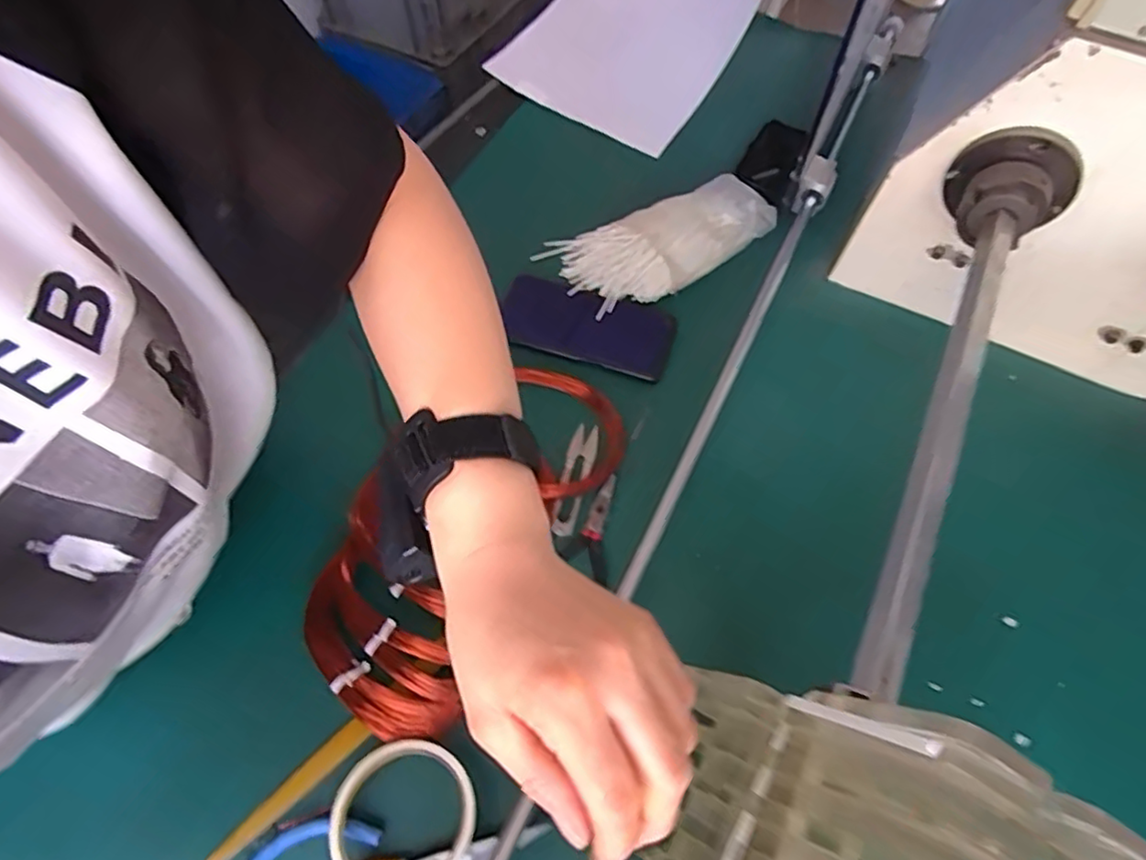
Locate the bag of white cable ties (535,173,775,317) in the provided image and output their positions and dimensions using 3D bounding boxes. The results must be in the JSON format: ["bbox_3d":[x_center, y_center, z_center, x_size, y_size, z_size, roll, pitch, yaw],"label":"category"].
[{"bbox_3d":[0.096,-0.187,0.619,0.219,0.035,0.104,-19,65,-10],"label":"bag of white cable ties"}]

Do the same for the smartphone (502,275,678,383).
[{"bbox_3d":[0.014,-0.101,0.592,0.162,0.010,0.080,19,64,9],"label":"smartphone"}]

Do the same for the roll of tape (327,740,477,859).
[{"bbox_3d":[-0.110,0.248,0.397,0.088,0.012,0.088,0,63,-1],"label":"roll of tape"}]

